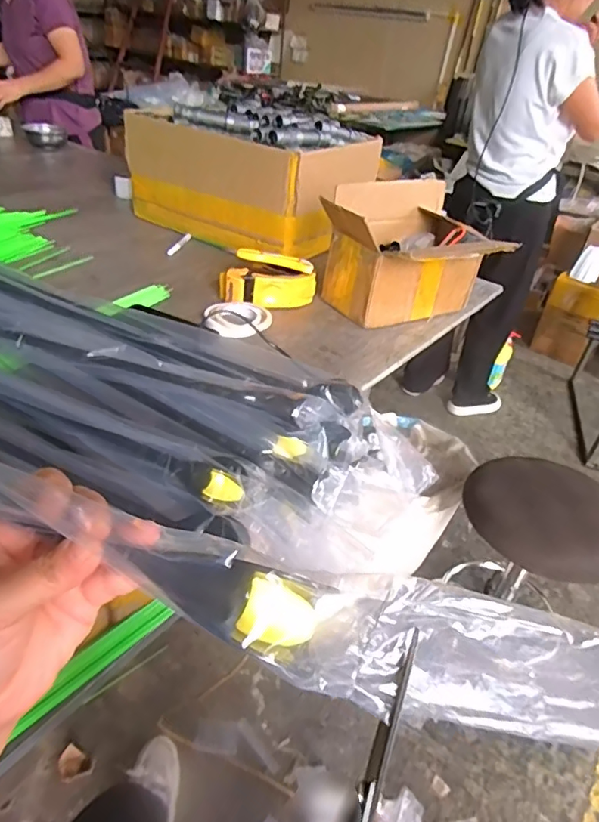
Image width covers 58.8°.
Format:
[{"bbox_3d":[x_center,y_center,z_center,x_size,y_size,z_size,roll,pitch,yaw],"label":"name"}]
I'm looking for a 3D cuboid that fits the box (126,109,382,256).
[{"bbox_3d":[-0.114,-0.550,1.291,0.508,0.238,0.316,27,40,24],"label":"box"}]

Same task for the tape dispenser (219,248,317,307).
[{"bbox_3d":[-0.056,-0.236,0.980,0.156,0.068,0.122,15,36,10],"label":"tape dispenser"}]

